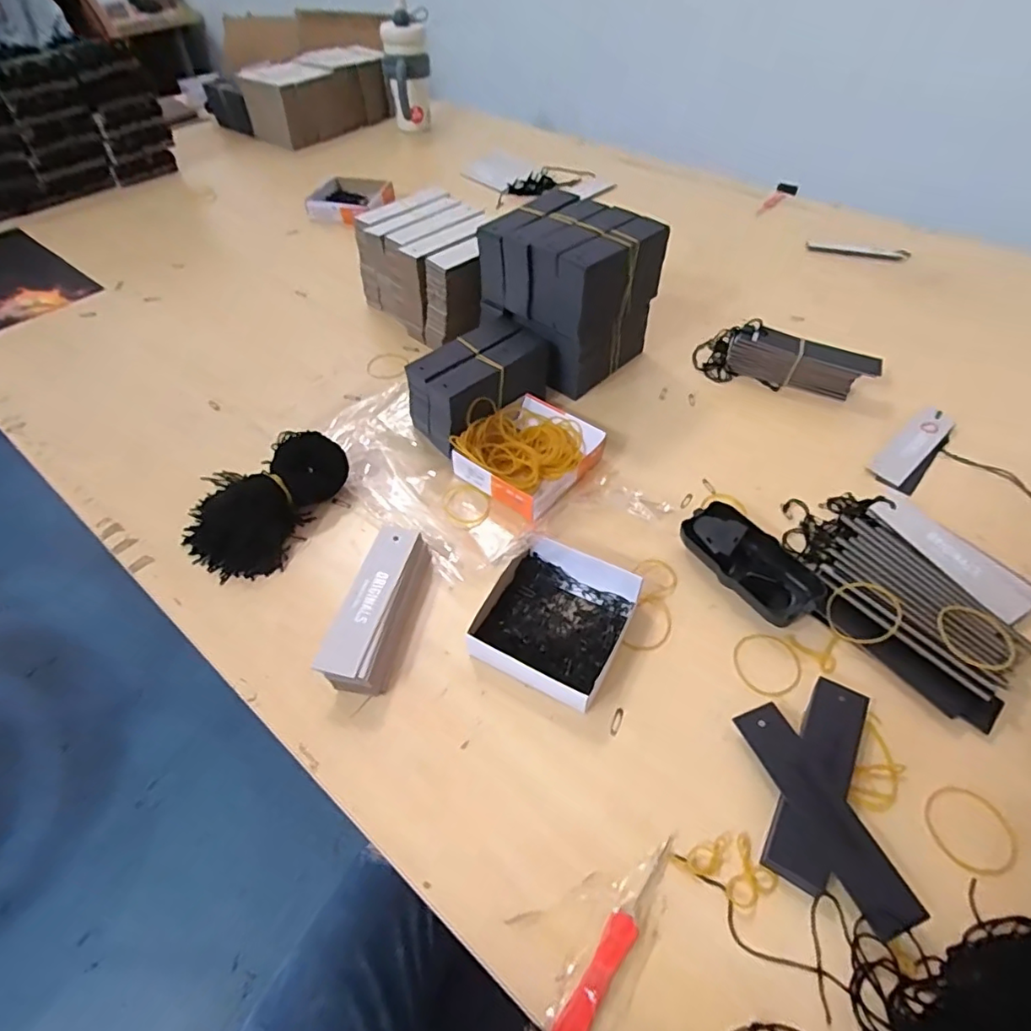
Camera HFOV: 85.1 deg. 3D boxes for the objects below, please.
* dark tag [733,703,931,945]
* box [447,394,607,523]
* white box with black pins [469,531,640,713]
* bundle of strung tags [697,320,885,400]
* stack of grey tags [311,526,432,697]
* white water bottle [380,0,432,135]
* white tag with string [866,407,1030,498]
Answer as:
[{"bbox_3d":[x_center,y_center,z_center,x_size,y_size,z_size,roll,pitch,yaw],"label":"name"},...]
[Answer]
[{"bbox_3d":[0.179,0.171,0.329,0.033,0.006,0.124,-19,48,-11],"label":"dark tag"},{"bbox_3d":[0.011,-0.060,0.520,0.109,0.036,0.117,34,58,25],"label":"box"},{"bbox_3d":[0.032,0.072,0.420,0.099,0.023,0.114,20,53,16],"label":"white box with black pins"},{"bbox_3d":[0.286,-0.167,0.601,0.180,0.044,0.056,22,53,18],"label":"bundle of strung tags"},{"bbox_3d":[-0.101,0.068,0.417,0.043,0.037,0.126,9,50,7],"label":"stack of grey tags"},{"bbox_3d":[-0.199,-0.837,1.074,0.092,0.185,0.102,-11,51,-9],"label":"white water bottle"},{"bbox_3d":[0.429,-0.028,0.512,0.129,0.009,0.166,-34,57,-25],"label":"white tag with string"}]

